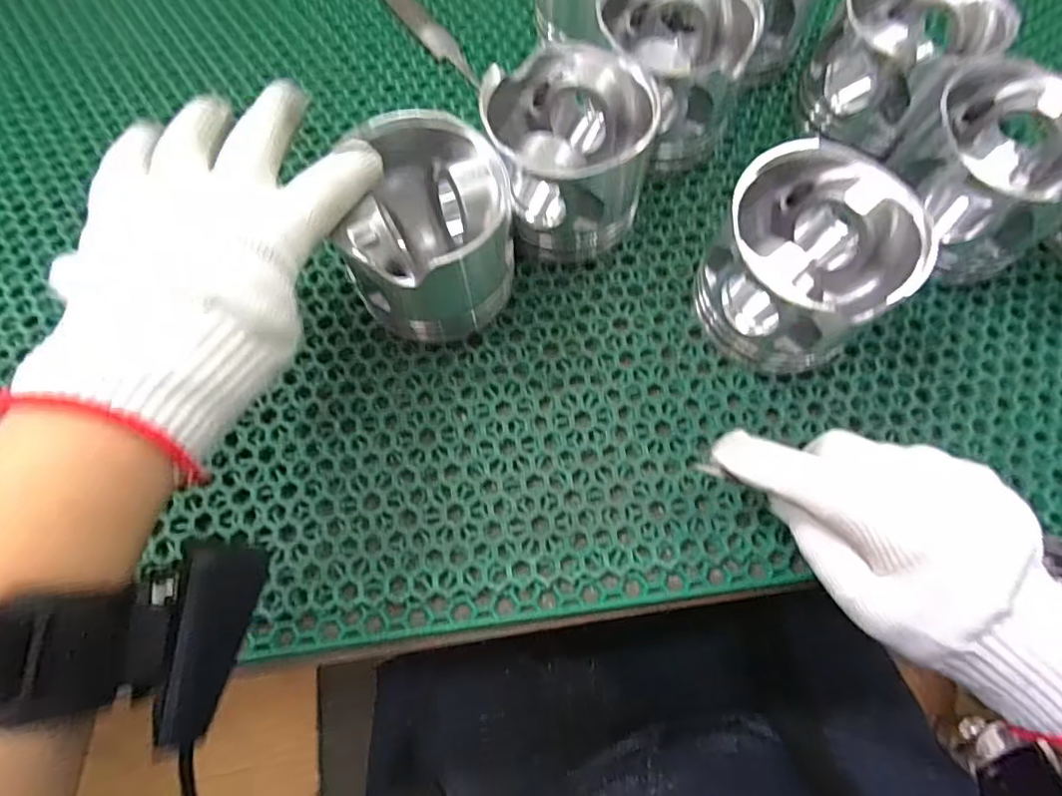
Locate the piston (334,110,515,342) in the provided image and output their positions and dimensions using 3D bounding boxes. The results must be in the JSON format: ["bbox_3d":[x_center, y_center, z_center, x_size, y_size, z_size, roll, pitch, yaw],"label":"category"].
[{"bbox_3d":[-0.050,-0.089,0.293,0.082,0.084,0.091,4,70,1],"label":"piston"}]

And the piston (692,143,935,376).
[{"bbox_3d":[0.134,-0.064,0.289,0.087,0.077,0.092,0,70,0],"label":"piston"}]

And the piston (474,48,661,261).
[{"bbox_3d":[0.021,-0.133,0.313,0.085,0.078,0.087,-8,70,-3],"label":"piston"}]

